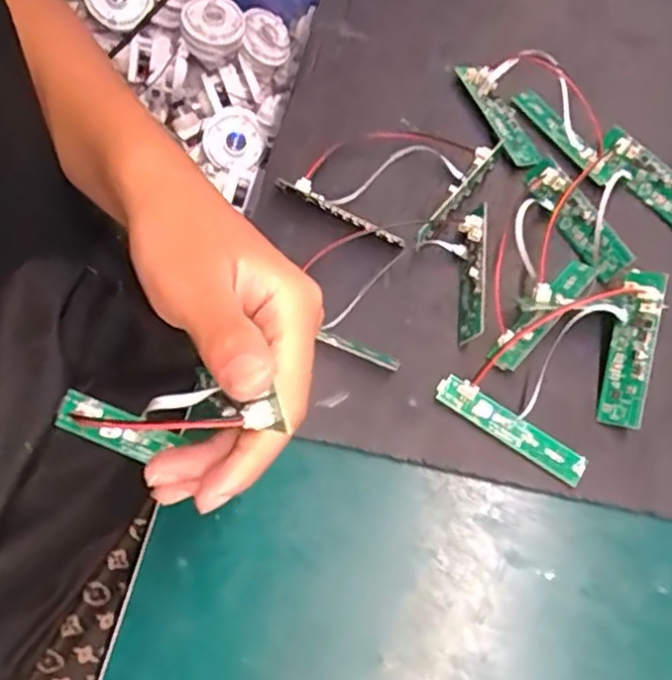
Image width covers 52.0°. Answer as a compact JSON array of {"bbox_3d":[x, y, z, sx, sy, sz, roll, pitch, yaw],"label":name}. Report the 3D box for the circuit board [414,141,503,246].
[{"bbox_3d":[0.071,-0.084,0.402,0.013,0.019,0.072,32,72,13],"label":"circuit board"}]

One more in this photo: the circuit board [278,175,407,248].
[{"bbox_3d":[0.003,-0.074,0.401,0.081,0.015,0.010,30,71,12],"label":"circuit board"}]

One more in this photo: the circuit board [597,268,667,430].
[{"bbox_3d":[0.153,0.005,0.356,0.021,0.006,0.080,12,90,35],"label":"circuit board"}]

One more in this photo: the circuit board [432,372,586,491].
[{"bbox_3d":[0.091,0.046,0.360,0.083,0.005,0.017,34,80,11],"label":"circuit board"}]

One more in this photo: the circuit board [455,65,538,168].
[{"bbox_3d":[0.102,-0.142,0.430,0.017,0.009,0.083,-20,70,-7],"label":"circuit board"}]

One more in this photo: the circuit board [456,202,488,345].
[{"bbox_3d":[0.077,-0.037,0.386,0.014,0.017,0.079,4,68,2],"label":"circuit board"}]

